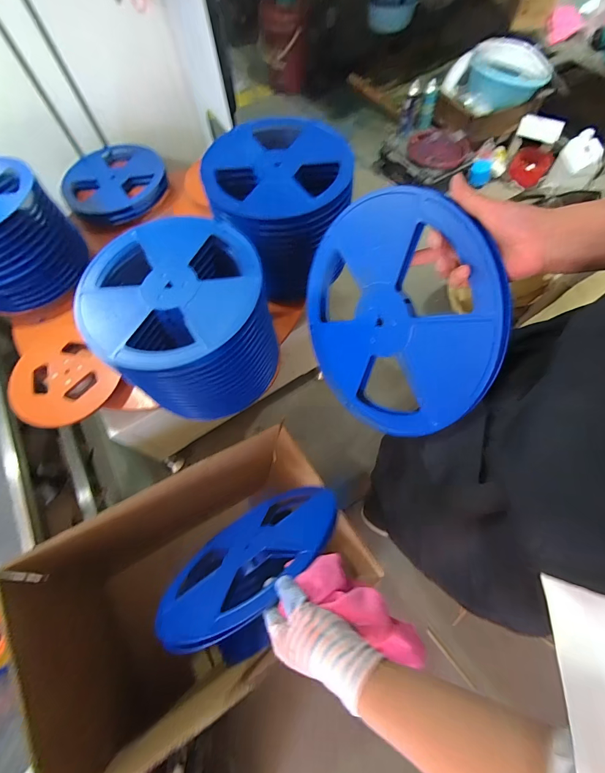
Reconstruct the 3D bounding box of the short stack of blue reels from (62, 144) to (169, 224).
[{"bbox_3d":[-0.605,-0.666,1.096,0.316,0.059,0.339,-30,69,-10],"label":"short stack of blue reels"}]

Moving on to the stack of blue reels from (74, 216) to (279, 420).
[{"bbox_3d":[-0.233,-0.132,0.702,0.309,0.245,0.316,22,69,11],"label":"stack of blue reels"}]

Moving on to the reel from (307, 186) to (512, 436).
[{"bbox_3d":[0.112,-0.087,0.471,0.017,0.314,0.310,-16,39,-31],"label":"reel"}]

